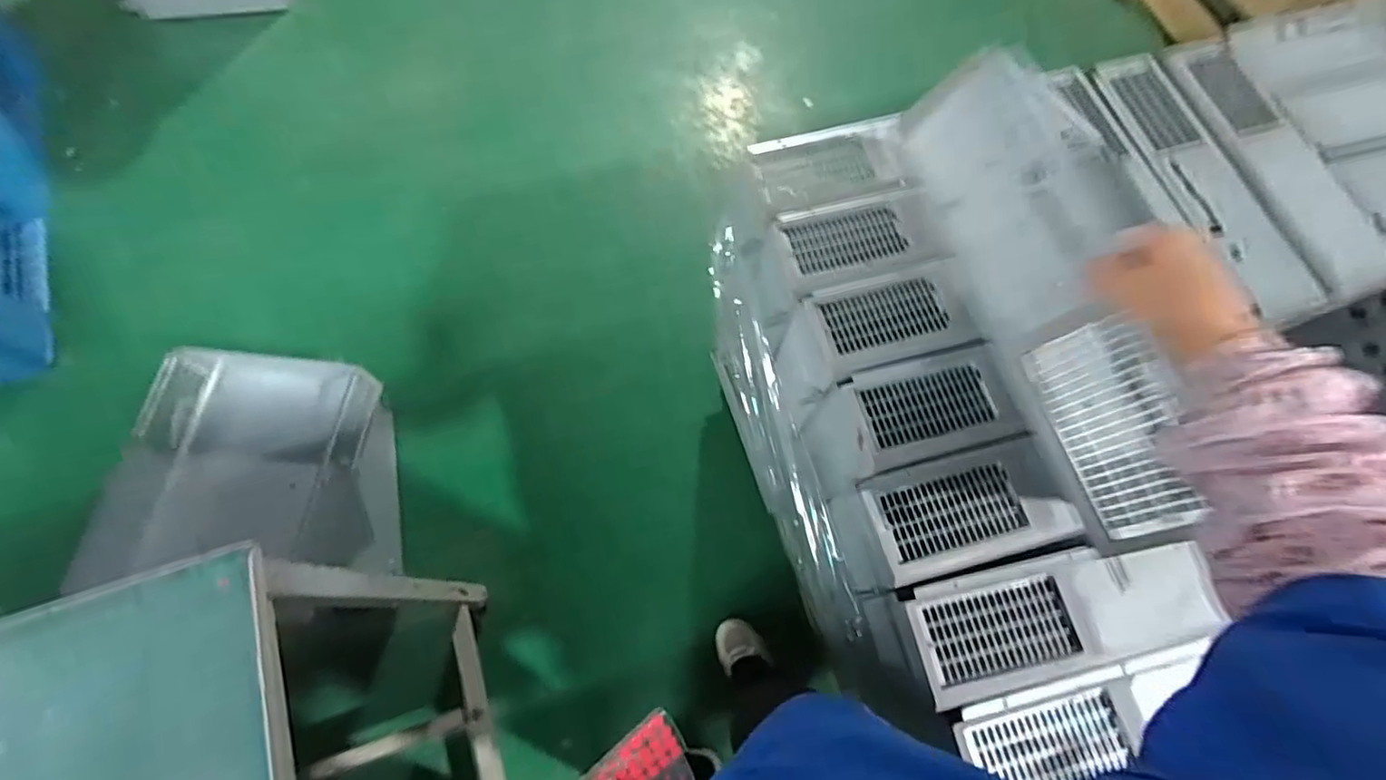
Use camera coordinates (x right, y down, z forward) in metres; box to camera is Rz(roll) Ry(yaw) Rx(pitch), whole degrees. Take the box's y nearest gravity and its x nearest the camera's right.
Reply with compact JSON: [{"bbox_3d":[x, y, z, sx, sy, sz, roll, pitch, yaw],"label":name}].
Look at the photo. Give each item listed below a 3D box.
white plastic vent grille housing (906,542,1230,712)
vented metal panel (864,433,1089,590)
[{"bbox_3d":[0.363,0.231,0.604,0.270,0.042,0.112,-17,71,6],"label":"white plastic vent grille housing"},{"bbox_3d":[0.299,0.131,0.654,0.207,0.021,0.115,-14,71,-6],"label":"vented metal panel"}]

